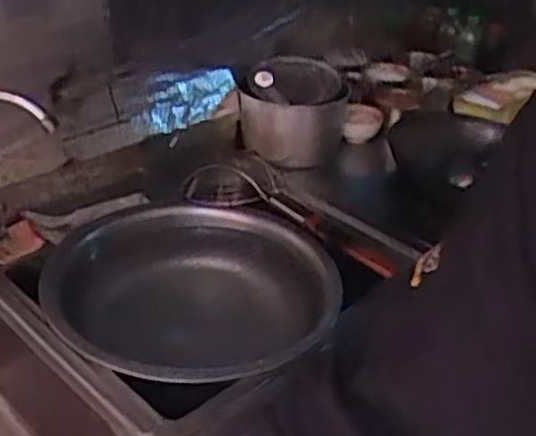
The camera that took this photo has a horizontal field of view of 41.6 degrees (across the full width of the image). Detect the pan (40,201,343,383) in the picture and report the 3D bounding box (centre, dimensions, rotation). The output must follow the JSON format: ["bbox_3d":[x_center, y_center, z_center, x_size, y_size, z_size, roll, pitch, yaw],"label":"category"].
[{"bbox_3d":[-0.129,0.139,1.113,0.445,0.132,0.441,10,32,11],"label":"pan"}]

